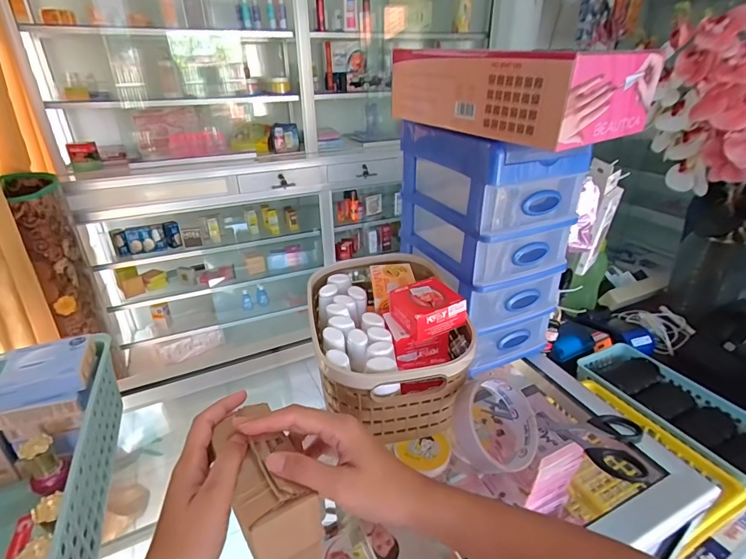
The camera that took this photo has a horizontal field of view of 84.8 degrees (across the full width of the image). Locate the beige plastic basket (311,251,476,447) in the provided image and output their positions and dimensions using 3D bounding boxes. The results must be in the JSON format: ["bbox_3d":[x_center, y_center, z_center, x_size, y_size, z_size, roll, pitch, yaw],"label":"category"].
[{"bbox_3d":[0.013,0.054,0.458,0.151,0.110,0.210,-5,28,-8],"label":"beige plastic basket"}]

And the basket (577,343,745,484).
[{"bbox_3d":[0.487,0.221,0.684,0.137,0.078,0.286,-14,31,-23],"label":"basket"}]

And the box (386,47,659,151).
[{"bbox_3d":[0.134,-0.180,0.396,0.132,0.061,0.197,-18,32,-29],"label":"box"}]

